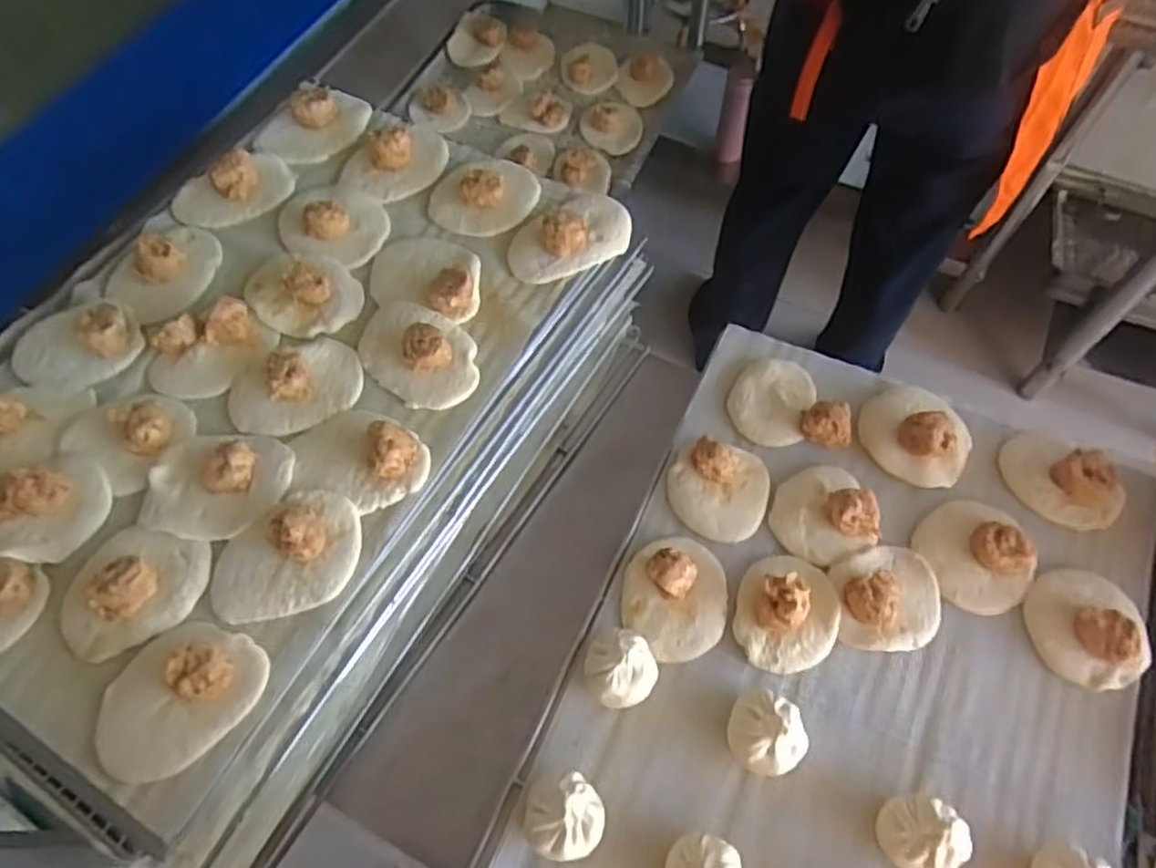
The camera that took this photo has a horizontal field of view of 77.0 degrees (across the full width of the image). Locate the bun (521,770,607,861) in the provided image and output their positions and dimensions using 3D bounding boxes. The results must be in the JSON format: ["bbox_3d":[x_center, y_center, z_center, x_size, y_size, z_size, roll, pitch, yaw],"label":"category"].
[{"bbox_3d":[-0.009,0.262,0.497,0.052,0.049,0.049,0,63,1],"label":"bun"}]

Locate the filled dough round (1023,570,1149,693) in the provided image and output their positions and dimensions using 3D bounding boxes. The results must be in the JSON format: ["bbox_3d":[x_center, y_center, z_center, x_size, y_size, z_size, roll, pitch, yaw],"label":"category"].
[{"bbox_3d":[0.391,0.141,0.553,0.078,0.027,0.092,10,64,6],"label":"filled dough round"}]

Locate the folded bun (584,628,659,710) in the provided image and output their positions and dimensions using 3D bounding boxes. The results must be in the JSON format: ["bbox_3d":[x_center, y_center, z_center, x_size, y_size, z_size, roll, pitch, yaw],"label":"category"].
[{"bbox_3d":[0.032,0.174,0.540,0.052,0.039,0.053,0,63,1],"label":"folded bun"}]

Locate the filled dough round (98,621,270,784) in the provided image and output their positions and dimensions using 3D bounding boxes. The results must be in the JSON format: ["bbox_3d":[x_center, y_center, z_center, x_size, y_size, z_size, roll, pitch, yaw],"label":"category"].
[{"bbox_3d":[-0.264,0.167,0.468,0.083,0.027,0.104,36,69,18],"label":"filled dough round"}]

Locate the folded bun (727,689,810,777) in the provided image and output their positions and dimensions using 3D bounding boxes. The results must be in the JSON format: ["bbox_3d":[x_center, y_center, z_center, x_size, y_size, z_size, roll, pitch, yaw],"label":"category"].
[{"bbox_3d":[0.135,0.214,0.518,0.051,0.046,0.053,0,63,1],"label":"folded bun"}]

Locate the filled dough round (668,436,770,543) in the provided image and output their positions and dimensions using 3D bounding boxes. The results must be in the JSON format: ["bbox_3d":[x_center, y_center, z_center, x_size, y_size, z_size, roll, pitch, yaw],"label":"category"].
[{"bbox_3d":[0.121,0.044,0.610,0.084,0.033,0.080,0,63,1],"label":"filled dough round"}]

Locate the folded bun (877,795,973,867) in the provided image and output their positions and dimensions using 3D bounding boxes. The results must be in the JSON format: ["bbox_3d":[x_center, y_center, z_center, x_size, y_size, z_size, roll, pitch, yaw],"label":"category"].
[{"bbox_3d":[0.229,0.270,0.487,0.049,0.048,0.046,0,63,1],"label":"folded bun"}]

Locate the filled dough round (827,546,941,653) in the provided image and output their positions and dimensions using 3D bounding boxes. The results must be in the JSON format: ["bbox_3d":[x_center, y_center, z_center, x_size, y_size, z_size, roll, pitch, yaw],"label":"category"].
[{"bbox_3d":[0.246,0.126,0.570,0.081,0.025,0.080,0,63,1],"label":"filled dough round"}]

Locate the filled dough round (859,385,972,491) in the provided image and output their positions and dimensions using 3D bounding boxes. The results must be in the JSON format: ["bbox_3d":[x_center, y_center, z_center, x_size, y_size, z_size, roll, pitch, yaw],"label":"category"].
[{"bbox_3d":[0.295,-0.008,0.625,0.095,0.039,0.087,0,63,1],"label":"filled dough round"}]

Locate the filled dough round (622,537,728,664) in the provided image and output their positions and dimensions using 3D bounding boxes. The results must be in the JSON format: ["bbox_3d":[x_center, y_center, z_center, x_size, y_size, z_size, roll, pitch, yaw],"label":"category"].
[{"bbox_3d":[0.077,0.124,0.569,0.080,0.033,0.096,6,63,4],"label":"filled dough round"}]

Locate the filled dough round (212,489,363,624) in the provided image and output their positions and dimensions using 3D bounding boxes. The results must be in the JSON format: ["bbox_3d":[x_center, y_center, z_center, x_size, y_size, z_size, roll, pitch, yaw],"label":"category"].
[{"bbox_3d":[-0.208,0.085,0.514,0.109,0.028,0.079,-39,69,-17],"label":"filled dough round"}]

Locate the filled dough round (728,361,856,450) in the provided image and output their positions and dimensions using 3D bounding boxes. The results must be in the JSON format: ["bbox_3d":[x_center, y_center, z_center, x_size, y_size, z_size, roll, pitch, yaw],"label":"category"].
[{"bbox_3d":[0.189,-0.034,0.654,0.099,0.025,0.089,4,63,3],"label":"filled dough round"}]

